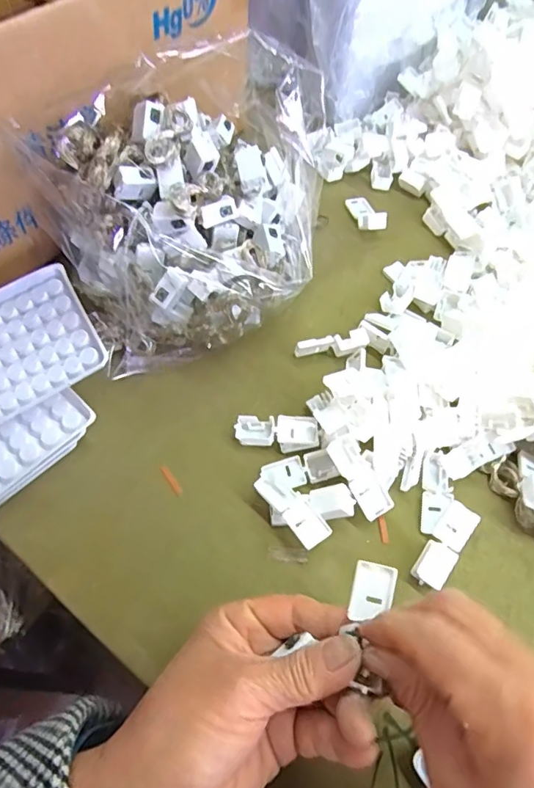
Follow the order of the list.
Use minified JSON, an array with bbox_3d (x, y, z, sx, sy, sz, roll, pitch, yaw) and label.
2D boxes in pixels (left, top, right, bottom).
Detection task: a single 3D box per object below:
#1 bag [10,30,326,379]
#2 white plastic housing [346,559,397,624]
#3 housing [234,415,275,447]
[{"bbox_3d":[-0.049,-0.136,0.379,0.202,0.123,0.172,-20,64,-15],"label":"bag"},{"bbox_3d":[0.050,0.093,0.246,0.020,0.008,0.027,15,60,4],"label":"white plastic housing"},{"bbox_3d":[-0.008,0.025,0.364,0.027,0.010,0.021,1,60,-4],"label":"housing"}]

